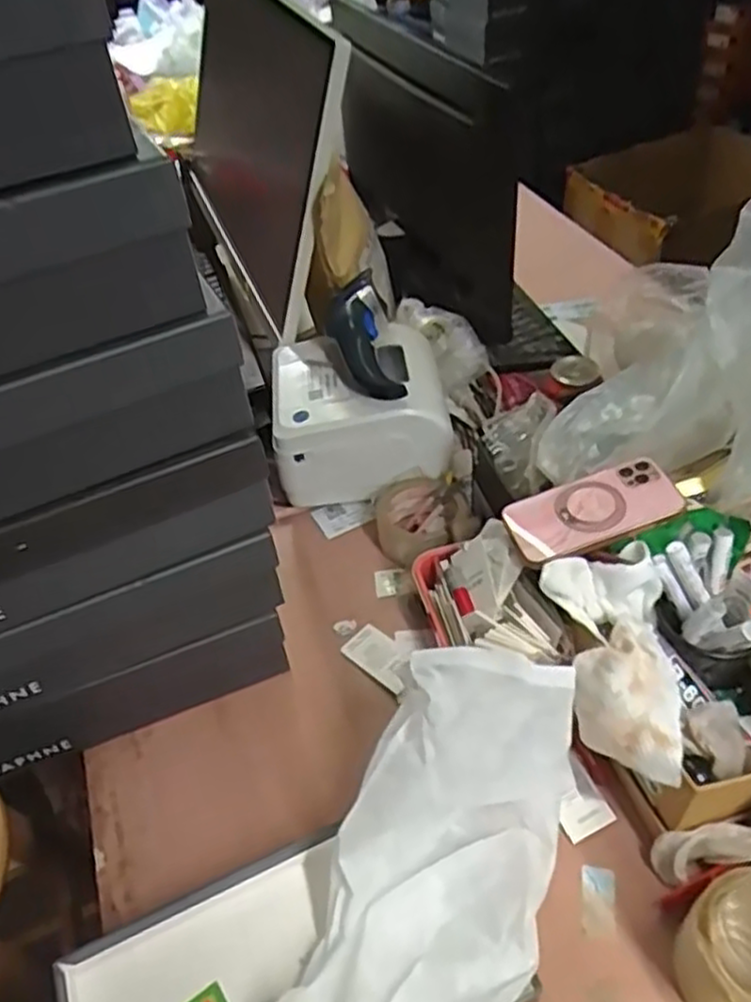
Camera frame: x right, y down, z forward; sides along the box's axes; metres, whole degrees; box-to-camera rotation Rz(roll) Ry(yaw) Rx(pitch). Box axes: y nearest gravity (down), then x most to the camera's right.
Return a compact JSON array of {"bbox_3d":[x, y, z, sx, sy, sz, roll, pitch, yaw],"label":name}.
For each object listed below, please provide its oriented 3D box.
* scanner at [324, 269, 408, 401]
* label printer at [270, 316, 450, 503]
[{"bbox_3d":[-0.011,-0.173,0.826,0.073,0.058,0.158,-13,64,-5],"label":"scanner"},{"bbox_3d":[-0.017,-0.104,0.872,0.193,0.127,0.158,-6,46,2],"label":"label printer"}]

